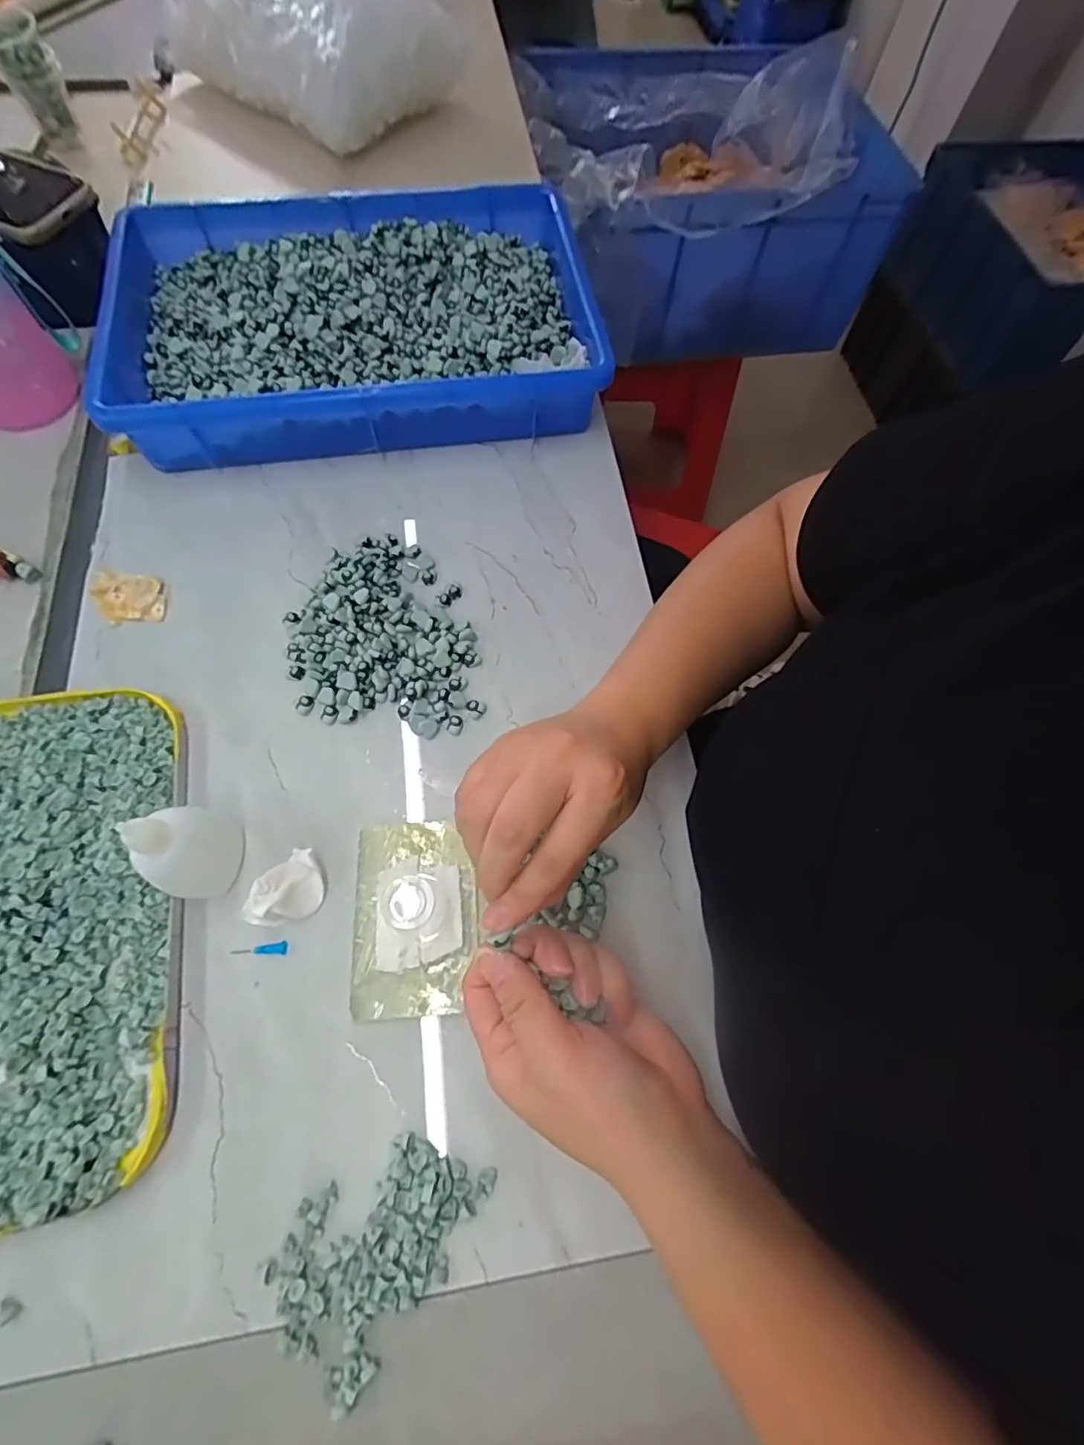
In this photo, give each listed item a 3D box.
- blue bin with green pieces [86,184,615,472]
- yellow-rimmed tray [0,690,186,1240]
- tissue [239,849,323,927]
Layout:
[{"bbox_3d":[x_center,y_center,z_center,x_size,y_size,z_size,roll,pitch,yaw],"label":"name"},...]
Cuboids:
[{"bbox_3d":[-0.151,-0.325,0.483,0.364,0.067,0.236,-8,68,-6],"label":"blue bin with green pieces"},{"bbox_3d":[-0.301,0.112,0.316,0.198,0.024,0.270,-11,68,-8],"label":"yellow-rimmed tray"},{"bbox_3d":[-0.145,0.097,0.333,0.032,0.017,0.048,40,71,13],"label":"tissue"}]

